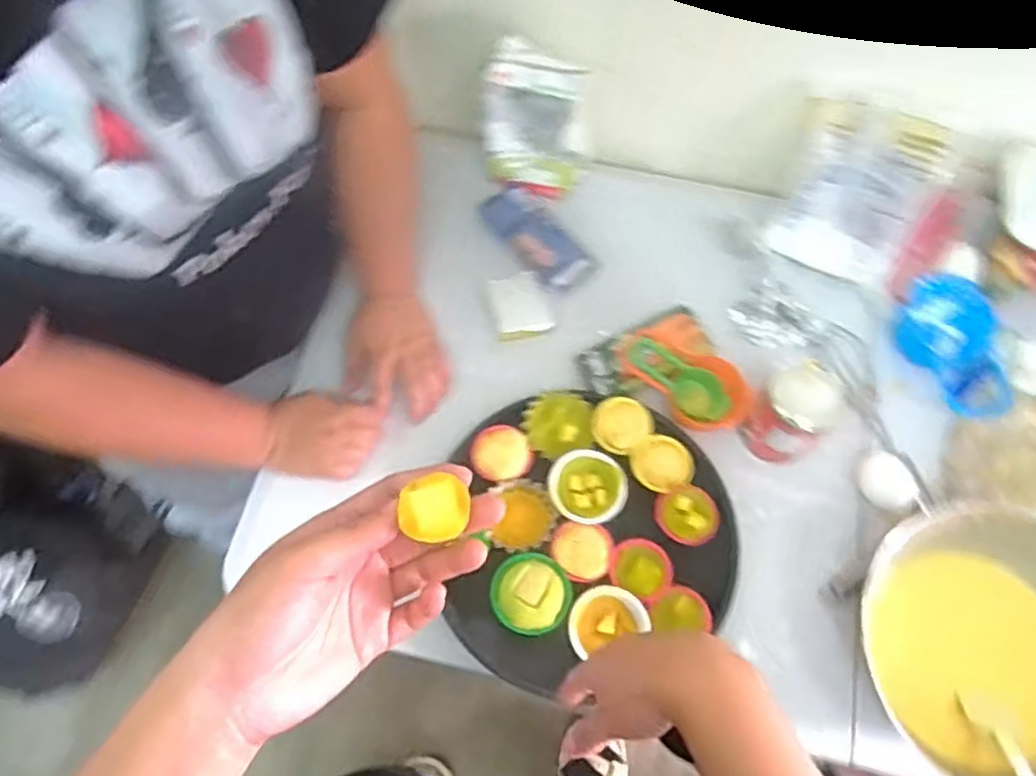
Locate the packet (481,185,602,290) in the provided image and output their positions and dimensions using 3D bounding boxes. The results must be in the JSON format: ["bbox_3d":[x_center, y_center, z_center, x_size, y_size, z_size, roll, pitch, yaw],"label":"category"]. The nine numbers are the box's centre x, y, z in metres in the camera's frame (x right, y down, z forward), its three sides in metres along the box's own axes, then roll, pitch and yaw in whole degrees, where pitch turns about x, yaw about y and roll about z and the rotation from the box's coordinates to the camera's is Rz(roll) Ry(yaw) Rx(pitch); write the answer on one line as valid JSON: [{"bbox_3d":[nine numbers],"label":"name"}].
[{"bbox_3d":[0.020,-0.168,0.813,0.063,0.015,0.147,-35,70,-15],"label":"packet"}]

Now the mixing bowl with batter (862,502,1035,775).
[{"bbox_3d":[0.401,0.220,0.606,0.207,0.091,0.238,-35,70,-15],"label":"mixing bowl with batter"}]

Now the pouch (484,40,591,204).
[{"bbox_3d":[0.016,-0.279,0.771,0.116,0.180,0.039,14,66,7],"label":"pouch"}]

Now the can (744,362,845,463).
[{"bbox_3d":[0.264,0.027,0.710,0.069,0.101,0.066,0,65,0],"label":"can"}]

